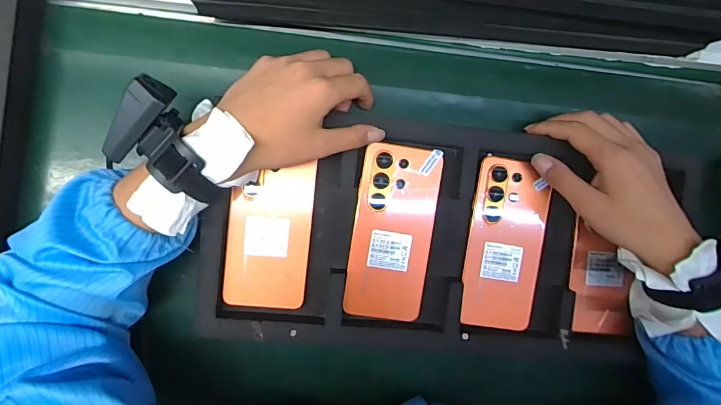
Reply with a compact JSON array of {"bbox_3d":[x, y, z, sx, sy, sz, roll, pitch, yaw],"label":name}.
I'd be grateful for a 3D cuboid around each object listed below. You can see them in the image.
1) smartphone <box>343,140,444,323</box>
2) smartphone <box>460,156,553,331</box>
[{"bbox_3d":[0.032,0.030,0.387,0.078,0.011,0.168,9,93,-6],"label":"smartphone"},{"bbox_3d":[0.147,0.042,0.394,0.076,0.009,0.165,7,91,-5],"label":"smartphone"}]

